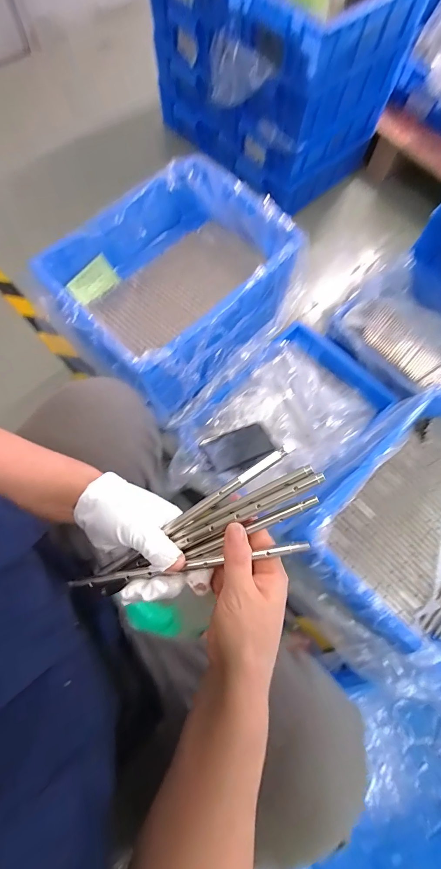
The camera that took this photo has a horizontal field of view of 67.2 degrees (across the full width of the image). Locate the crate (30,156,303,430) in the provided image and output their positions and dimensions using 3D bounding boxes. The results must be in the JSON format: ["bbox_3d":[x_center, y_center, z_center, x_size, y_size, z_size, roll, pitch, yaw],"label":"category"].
[{"bbox_3d":[-0.080,-0.287,0.639,0.349,0.131,0.417,43,75,12],"label":"crate"}]

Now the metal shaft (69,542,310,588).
[{"bbox_3d":[-0.028,0.108,0.272,0.199,0.006,0.007,-12,72,6],"label":"metal shaft"}]

